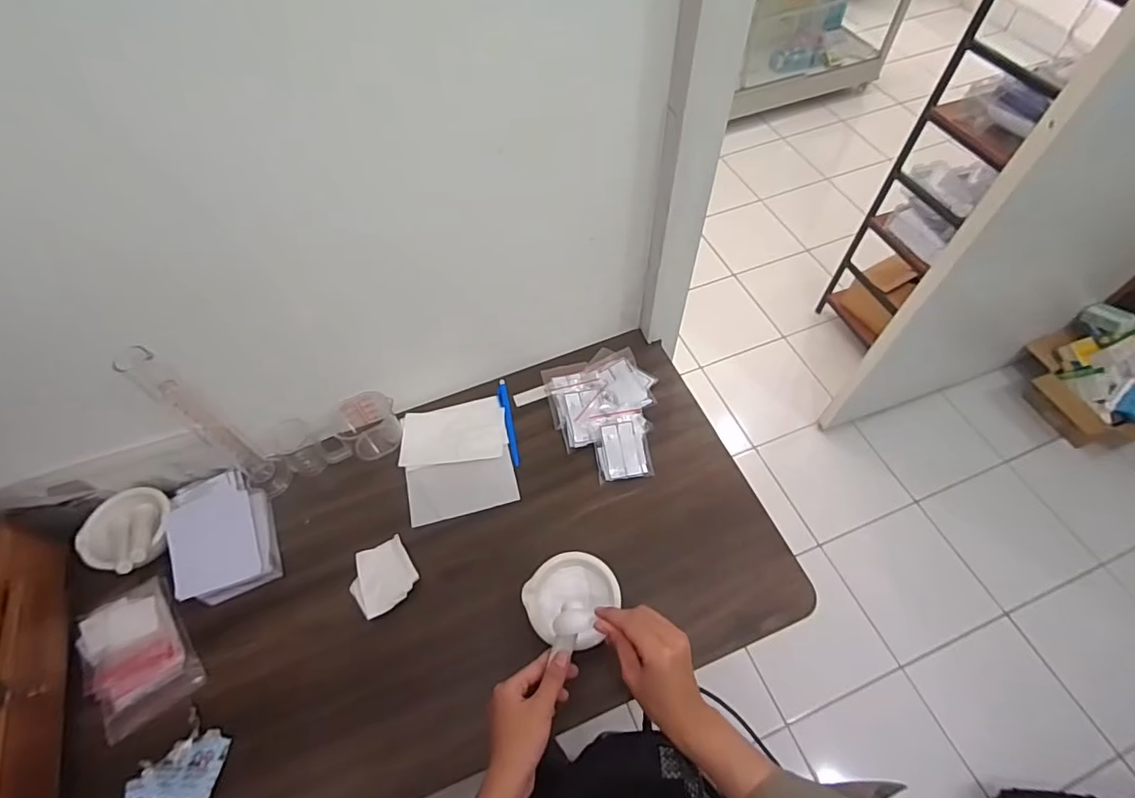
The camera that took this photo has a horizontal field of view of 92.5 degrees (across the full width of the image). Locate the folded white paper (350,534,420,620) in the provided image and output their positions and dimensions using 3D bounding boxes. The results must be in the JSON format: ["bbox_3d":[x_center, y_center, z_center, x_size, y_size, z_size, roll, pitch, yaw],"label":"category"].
[{"bbox_3d":[-0.222,0.211,0.648,0.073,0.012,0.081,-31,62,-16],"label":"folded white paper"}]

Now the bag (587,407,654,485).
[{"bbox_3d":[0.072,0.060,0.726,0.078,0.023,0.093,-4,58,0],"label":"bag"}]

